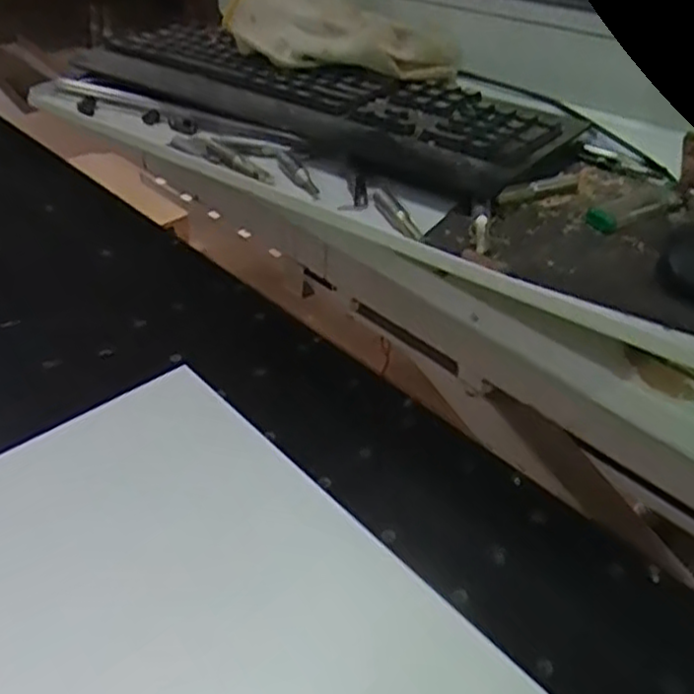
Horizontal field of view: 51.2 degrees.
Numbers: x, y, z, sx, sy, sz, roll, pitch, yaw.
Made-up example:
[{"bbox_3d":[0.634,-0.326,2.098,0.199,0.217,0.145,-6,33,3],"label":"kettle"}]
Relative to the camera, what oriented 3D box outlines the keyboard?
[{"bbox_3d":[-0.020,-0.209,0.602,0.395,0.032,0.155,23,43,23],"label":"keyboard"}]

